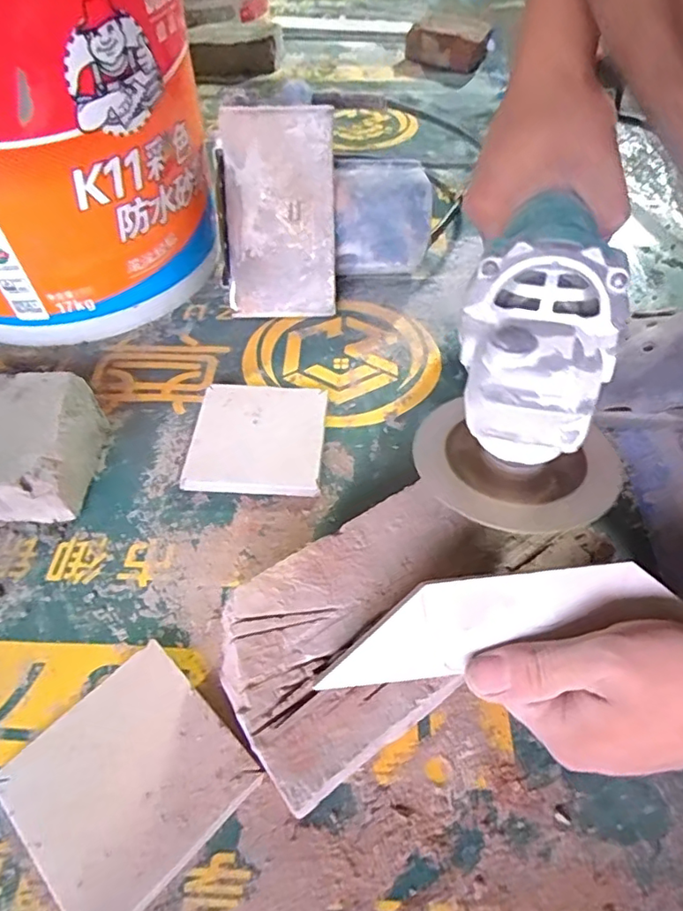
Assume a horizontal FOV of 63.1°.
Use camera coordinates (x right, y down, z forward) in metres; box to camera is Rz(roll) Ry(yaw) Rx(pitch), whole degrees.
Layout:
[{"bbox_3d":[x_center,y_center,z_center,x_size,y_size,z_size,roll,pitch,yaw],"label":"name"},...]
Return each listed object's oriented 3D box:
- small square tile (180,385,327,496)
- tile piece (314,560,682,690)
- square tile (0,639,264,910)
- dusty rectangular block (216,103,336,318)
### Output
[{"bbox_3d":[-0.063,-0.015,0.423,0.094,0.013,0.100,2,52,3],"label":"small square tile"},{"bbox_3d":[0.073,0.078,0.262,0.165,0.007,0.043,-9,90,1],"label":"tile piece"},{"bbox_3d":[-0.109,0.164,0.284,0.099,0.011,0.097,37,61,26],"label":"square tile"},{"bbox_3d":[-0.055,-0.215,0.495,0.095,0.174,0.014,-1,16,-2],"label":"dusty rectangular block"}]

